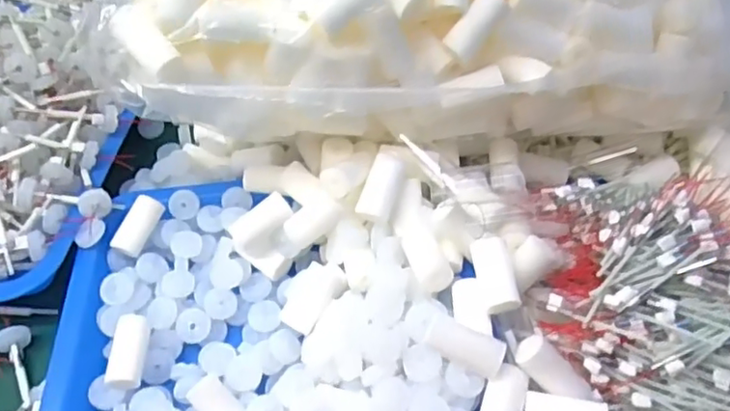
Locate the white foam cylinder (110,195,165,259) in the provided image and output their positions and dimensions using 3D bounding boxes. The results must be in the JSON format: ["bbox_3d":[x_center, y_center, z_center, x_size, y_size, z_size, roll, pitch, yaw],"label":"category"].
[{"bbox_3d":[-0.154,0.014,0.427,0.017,0.013,0.042,19,70,18],"label":"white foam cylinder"}]

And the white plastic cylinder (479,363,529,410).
[{"bbox_3d":[0.070,0.104,0.321,0.021,0.015,0.042,13,54,14],"label":"white plastic cylinder"}]

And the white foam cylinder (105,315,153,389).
[{"bbox_3d":[-0.139,0.090,0.375,0.019,0.024,0.047,-6,51,-1],"label":"white foam cylinder"}]

